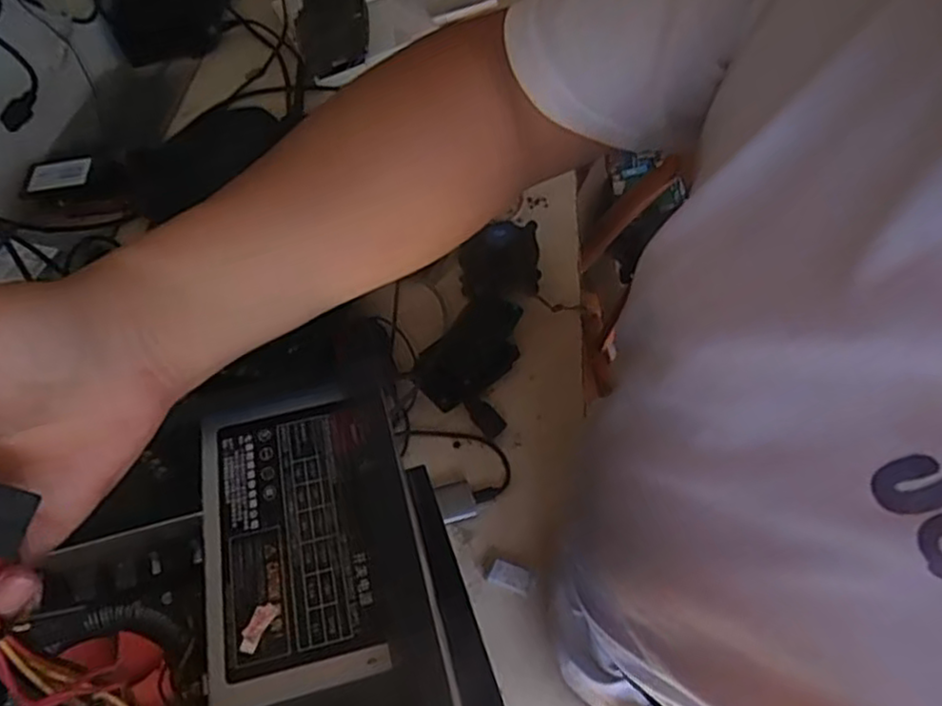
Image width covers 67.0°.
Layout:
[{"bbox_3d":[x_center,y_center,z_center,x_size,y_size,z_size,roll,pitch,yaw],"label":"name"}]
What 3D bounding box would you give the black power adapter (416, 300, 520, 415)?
[{"bbox_3d":[0.000,0.000,0.758,0.078,0.033,0.134,38,63,26],"label":"black power adapter"}]

